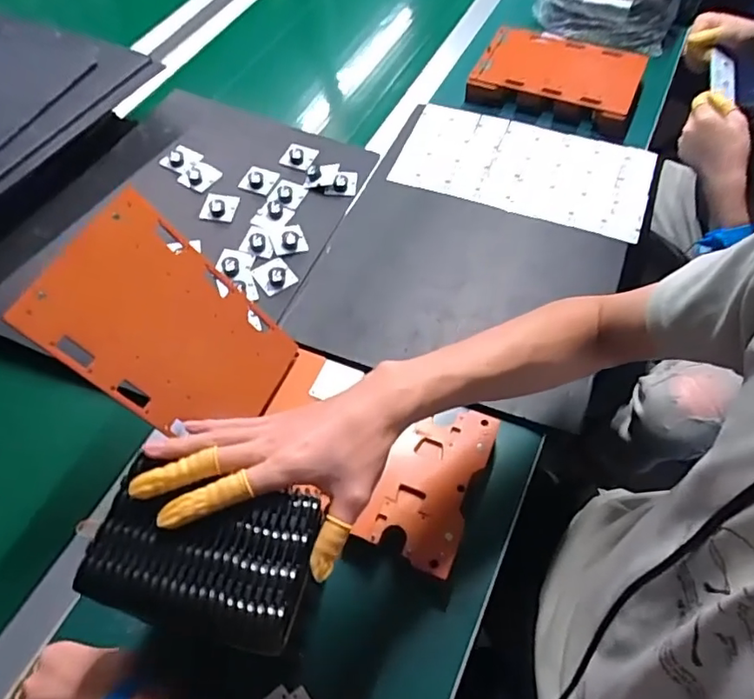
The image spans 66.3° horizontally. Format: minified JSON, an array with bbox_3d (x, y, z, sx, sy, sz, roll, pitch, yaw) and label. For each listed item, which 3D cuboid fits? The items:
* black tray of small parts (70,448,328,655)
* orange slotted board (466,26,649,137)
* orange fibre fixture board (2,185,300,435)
[{"bbox_3d":[-0.118,0.136,0.389,0.141,0.023,0.095,10,59,7],"label":"black tray of small parts"},{"bbox_3d":[0.290,-0.442,0.924,0.243,0.033,0.197,21,61,14],"label":"orange slotted board"},{"bbox_3d":[-0.190,-0.015,0.547,0.008,0.235,0.156,-6,48,45],"label":"orange fibre fixture board"}]

